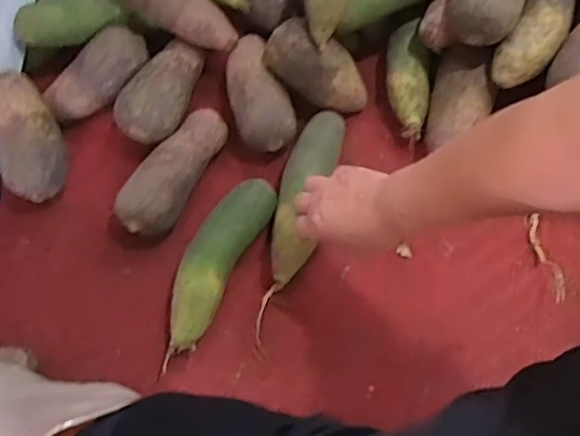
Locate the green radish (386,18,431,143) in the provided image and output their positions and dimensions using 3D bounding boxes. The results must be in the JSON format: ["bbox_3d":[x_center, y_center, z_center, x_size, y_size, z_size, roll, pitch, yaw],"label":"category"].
[{"bbox_3d":[0.141,-0.161,0.705,0.051,0.052,0.140,1,72,2],"label":"green radish"}]

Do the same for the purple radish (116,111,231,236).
[{"bbox_3d":[-0.129,-0.051,0.679,0.062,0.065,0.168,33,76,12],"label":"purple radish"}]

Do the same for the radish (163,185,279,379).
[{"bbox_3d":[-0.084,0.052,0.640,0.058,0.059,0.214,27,75,10],"label":"radish"}]

